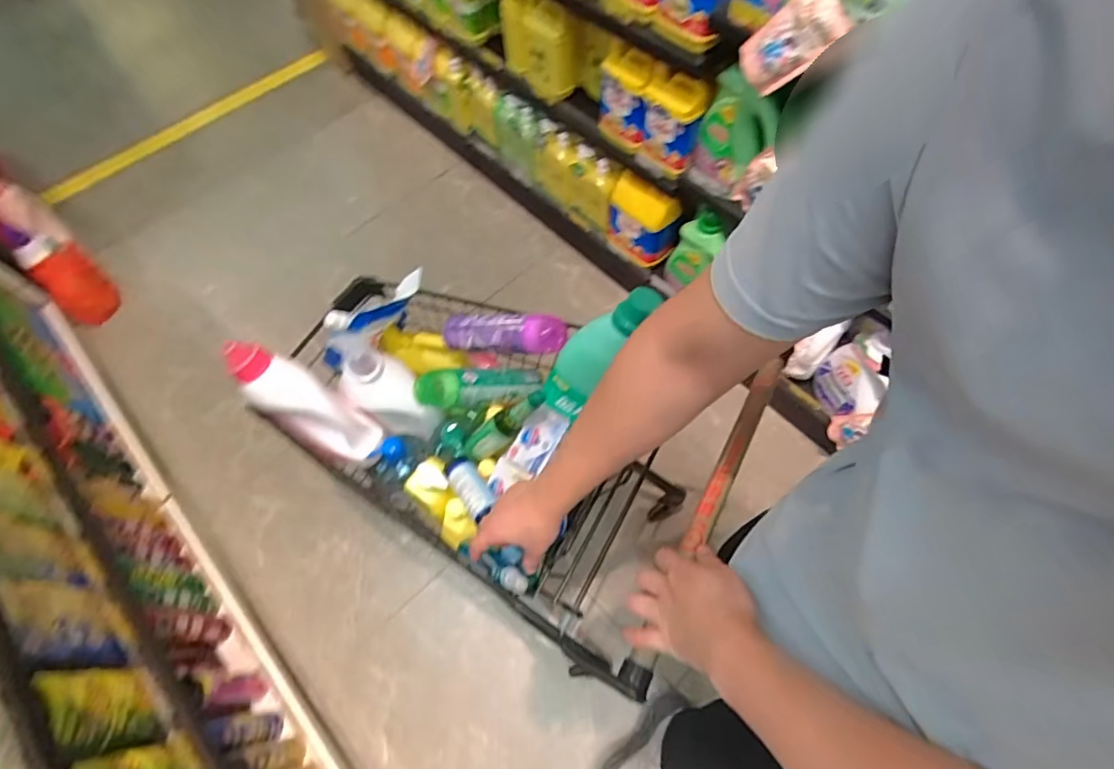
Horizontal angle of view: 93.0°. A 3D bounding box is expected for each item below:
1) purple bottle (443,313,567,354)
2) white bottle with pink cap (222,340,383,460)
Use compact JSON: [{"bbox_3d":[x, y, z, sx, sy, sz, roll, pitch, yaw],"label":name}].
[{"bbox_3d":[-0.095,-0.088,0.871,0.231,0.048,0.067,7,60,31],"label":"purple bottle"},{"bbox_3d":[-0.409,0.029,0.851,0.261,0.066,0.084,44,64,-26],"label":"white bottle with pink cap"}]

